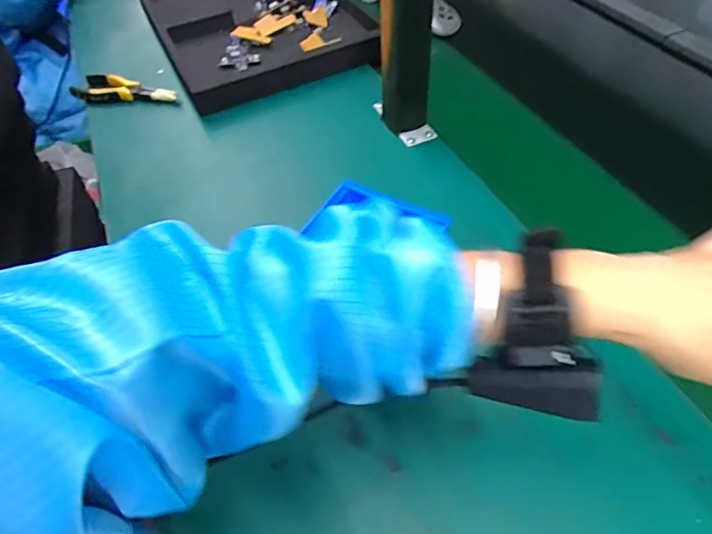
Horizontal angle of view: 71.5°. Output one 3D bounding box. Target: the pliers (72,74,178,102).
[{"bbox_3d":[-0.320,-0.241,0.675,0.146,0.023,0.043,10,53,13],"label":"pliers"}]

